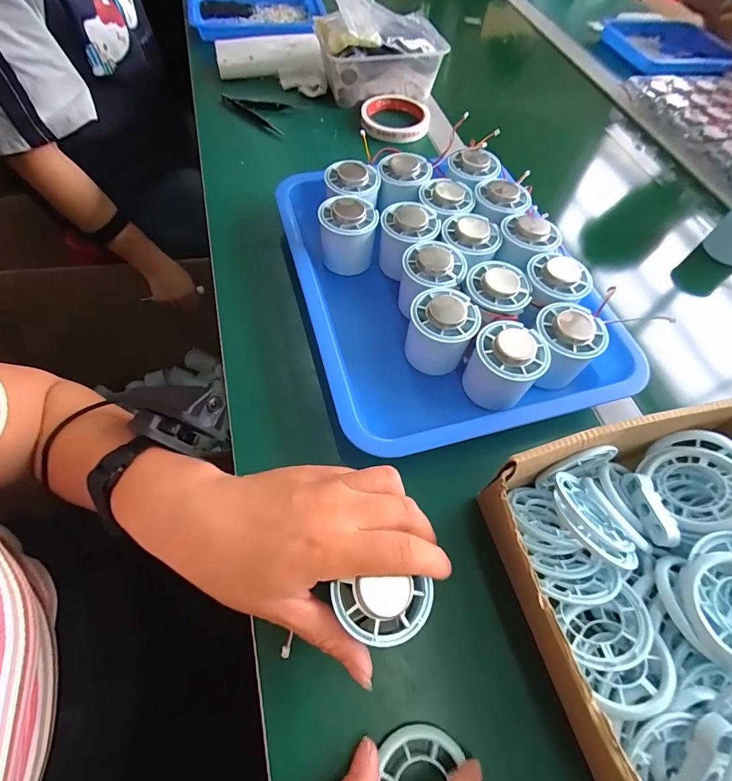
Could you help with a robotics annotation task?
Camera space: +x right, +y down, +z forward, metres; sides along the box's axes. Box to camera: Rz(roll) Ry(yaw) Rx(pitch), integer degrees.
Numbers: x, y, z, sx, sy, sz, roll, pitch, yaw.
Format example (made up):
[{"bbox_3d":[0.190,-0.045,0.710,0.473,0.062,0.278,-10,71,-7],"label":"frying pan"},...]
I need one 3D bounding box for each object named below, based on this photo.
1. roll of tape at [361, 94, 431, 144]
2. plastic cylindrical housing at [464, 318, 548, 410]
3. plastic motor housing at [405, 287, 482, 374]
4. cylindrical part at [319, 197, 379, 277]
[{"bbox_3d":[0.041,-0.368,0.538,0.089,0.024,0.088,2,59,-3],"label":"roll of tape"},{"bbox_3d":[0.109,-0.019,0.319,0.051,0.065,0.049,2,59,-3],"label":"plastic cylindrical housing"},{"bbox_3d":[0.062,-0.047,0.334,0.052,0.062,0.052,2,59,-3],"label":"plastic motor housing"},{"bbox_3d":[-0.017,-0.151,0.386,0.051,0.059,0.051,7,58,-1],"label":"cylindrical part"}]

